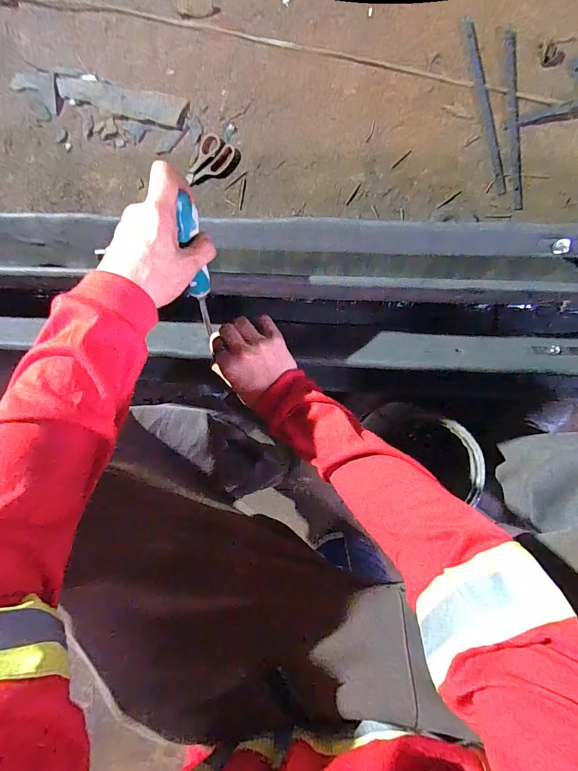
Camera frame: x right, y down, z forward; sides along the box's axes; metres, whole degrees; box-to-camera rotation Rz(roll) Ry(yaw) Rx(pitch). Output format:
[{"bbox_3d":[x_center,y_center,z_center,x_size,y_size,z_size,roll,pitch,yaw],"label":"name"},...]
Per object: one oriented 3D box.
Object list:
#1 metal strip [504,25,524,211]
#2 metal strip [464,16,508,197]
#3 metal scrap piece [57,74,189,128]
[{"bbox_3d":[0.431,-0.505,0.679,0.022,0.011,0.337,-4,92,5],"label":"metal strip"},{"bbox_3d":[0.379,-0.535,0.685,0.021,0.005,0.336,-12,91,5],"label":"metal strip"},{"bbox_3d":[-0.346,-0.583,0.729,0.270,0.007,0.055,16,94,4],"label":"metal scrap piece"}]

